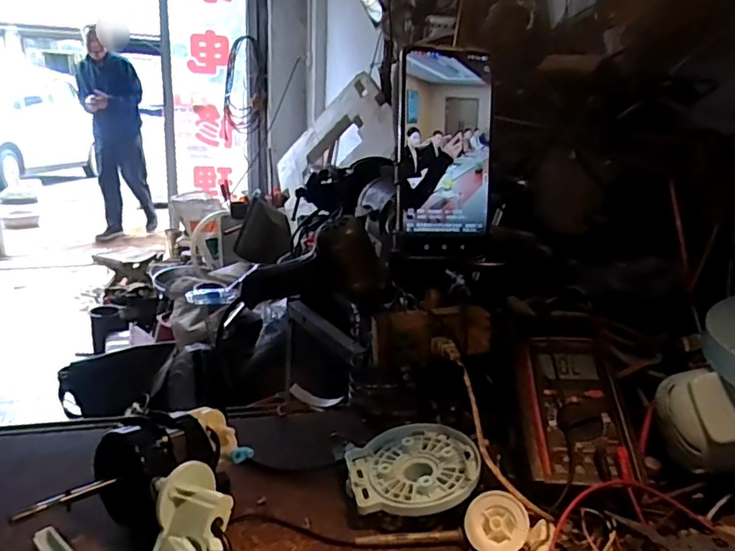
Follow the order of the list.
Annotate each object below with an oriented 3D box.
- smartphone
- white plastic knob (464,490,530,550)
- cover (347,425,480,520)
[{"bbox_3d":[0.062,-0.098,0.445,0.076,0.156,0.007,0,6,-12],"label":"smartphone"},{"bbox_3d":[0.112,0.215,0.491,0.053,0.007,0.051,-8,53,10],"label":"white plastic knob"},{"bbox_3d":[0.044,0.183,0.548,0.121,0.012,0.115,-12,21,-7],"label":"cover"}]

